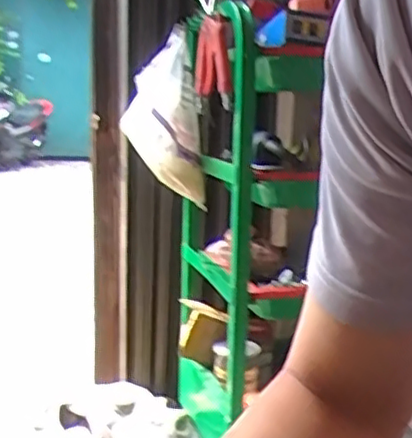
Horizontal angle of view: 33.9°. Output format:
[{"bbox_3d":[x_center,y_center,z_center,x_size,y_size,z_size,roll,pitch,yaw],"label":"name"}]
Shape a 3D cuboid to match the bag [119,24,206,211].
[{"bbox_3d":[-0.070,-0.188,1.240,0.137,0.297,0.154,2,9,4],"label":"bag"}]

